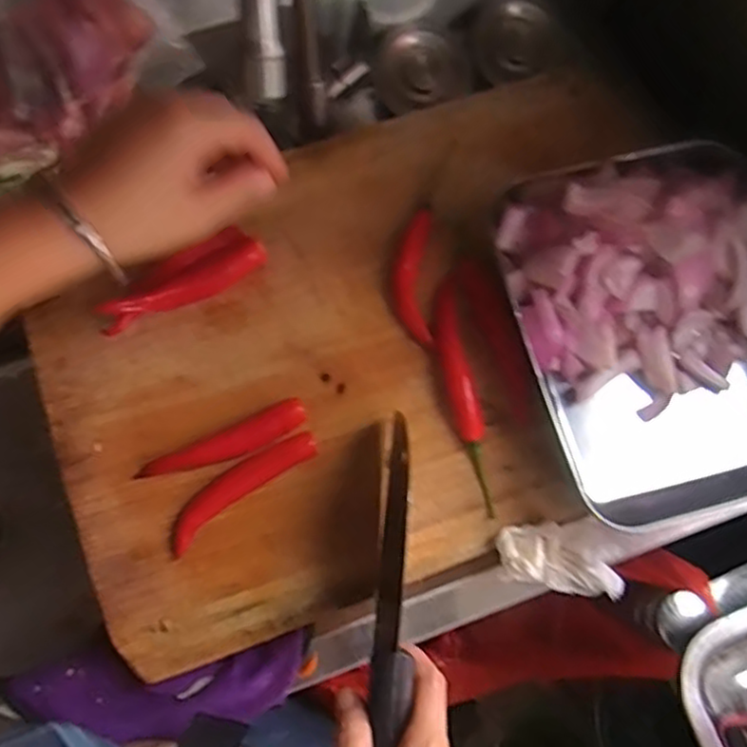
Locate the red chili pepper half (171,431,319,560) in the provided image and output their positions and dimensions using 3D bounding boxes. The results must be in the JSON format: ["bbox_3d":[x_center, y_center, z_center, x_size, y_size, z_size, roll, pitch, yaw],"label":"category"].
[{"bbox_3d":[-0.089,0.075,0.459,0.114,0.014,0.025,-36,80,-9],"label":"red chili pepper half"}]

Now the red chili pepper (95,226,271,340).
[{"bbox_3d":[-0.134,-0.066,0.480,0.118,0.031,0.032,-29,79,-8],"label":"red chili pepper"}]

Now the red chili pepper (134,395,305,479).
[{"bbox_3d":[-0.100,0.049,0.463,0.116,0.016,0.023,-26,79,-7],"label":"red chili pepper"}]

